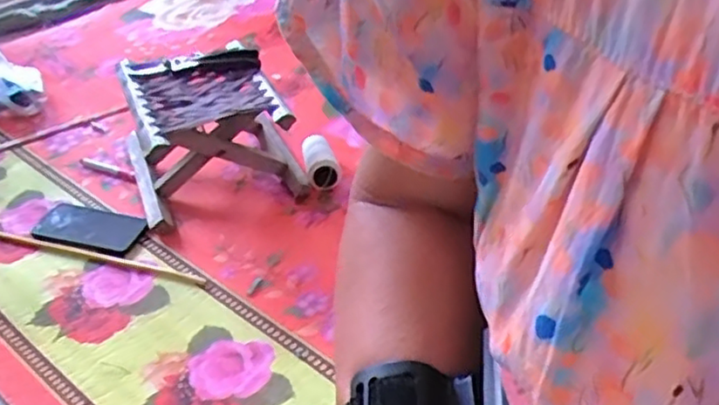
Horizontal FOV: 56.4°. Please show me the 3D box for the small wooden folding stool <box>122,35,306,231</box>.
[{"bbox_3d":[-0.244,-0.118,1.088,0.251,0.187,0.267,-15,40,-16],"label":"small wooden folding stool"}]

